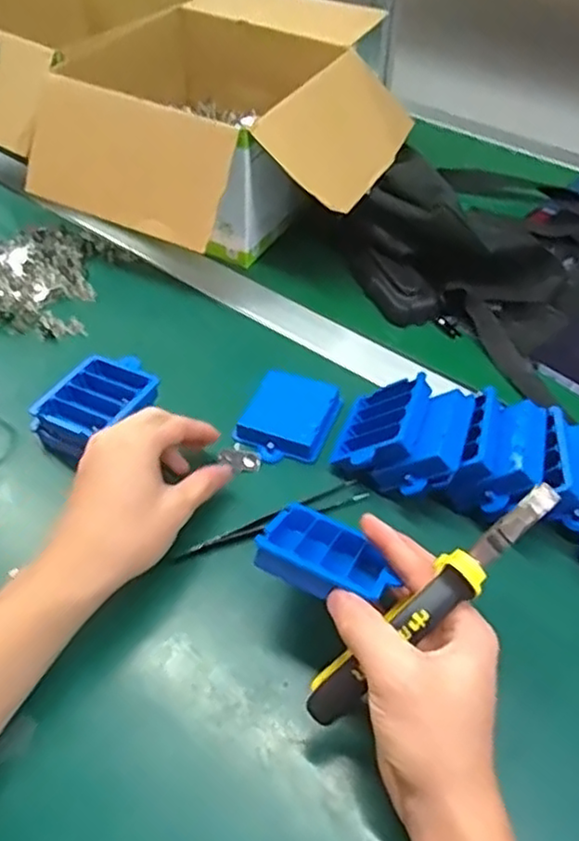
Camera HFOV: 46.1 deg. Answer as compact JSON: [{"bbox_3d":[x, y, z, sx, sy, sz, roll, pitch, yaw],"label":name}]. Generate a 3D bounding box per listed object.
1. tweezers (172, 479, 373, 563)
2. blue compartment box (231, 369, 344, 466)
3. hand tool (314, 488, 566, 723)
[{"bbox_3d":[-0.008,0.067,0.443,0.132,0.007,0.020,-24,52,-20],"label":"tweezers"},{"bbox_3d":[-0.001,-0.002,0.494,0.061,0.019,0.067,15,50,14],"label":"blue compartment box"},{"bbox_3d":[0.072,0.088,0.335,0.161,0.017,0.021,-41,57,-6],"label":"hand tool"}]

